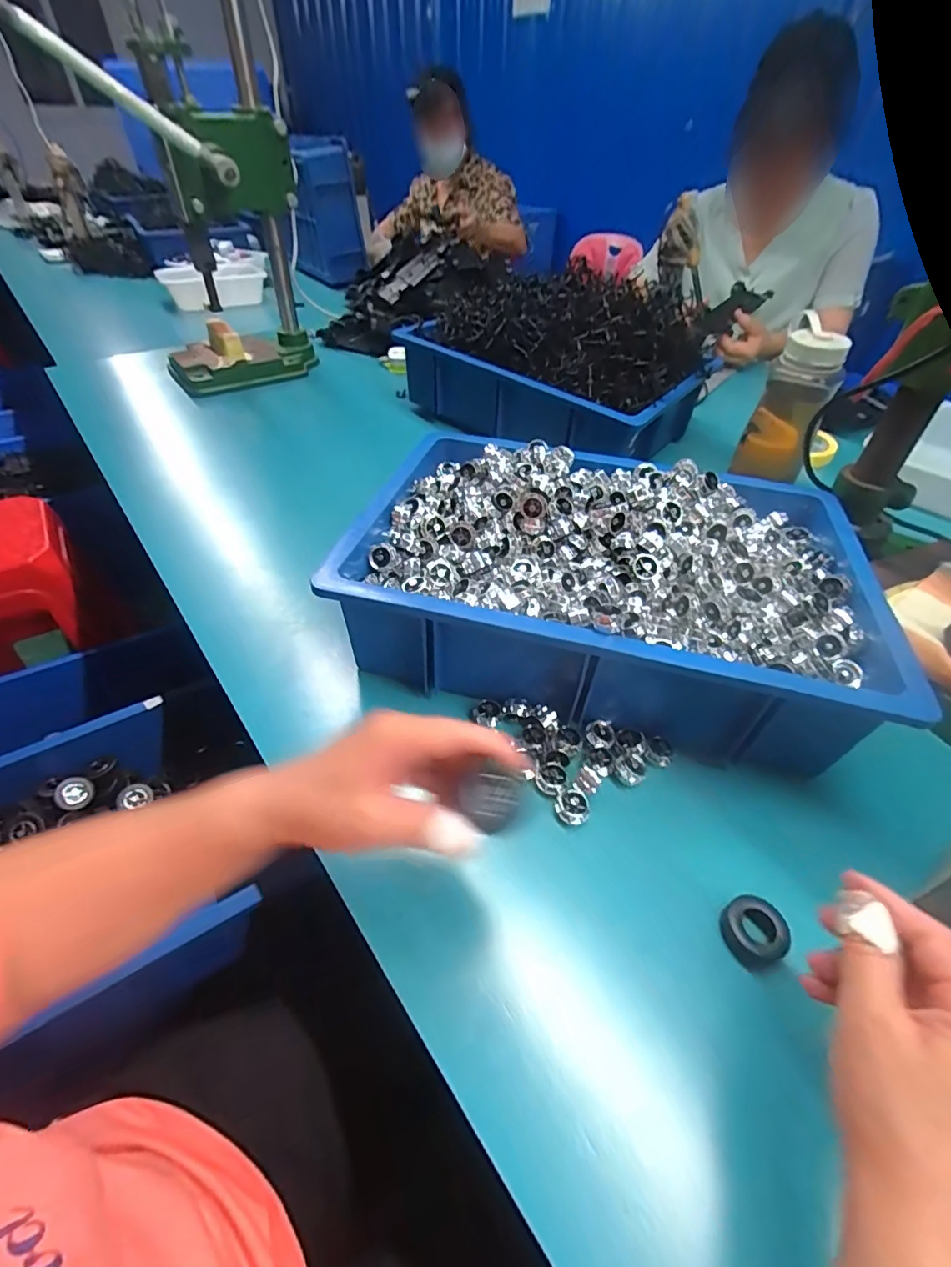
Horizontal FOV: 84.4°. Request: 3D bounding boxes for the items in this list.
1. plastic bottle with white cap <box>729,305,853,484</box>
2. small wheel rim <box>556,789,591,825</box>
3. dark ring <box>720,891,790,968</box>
[{"bbox_3d":[0.431,-0.309,0.714,0.084,0.186,0.077,24,50,20],"label":"plastic bottle with white cap"},{"bbox_3d":[0.071,0.127,0.382,0.022,0.009,0.023,1,46,-1],"label":"small wheel rim"},{"bbox_3d":[0.173,0.186,0.328,0.042,0.013,0.036,-13,47,-14],"label":"dark ring"}]

